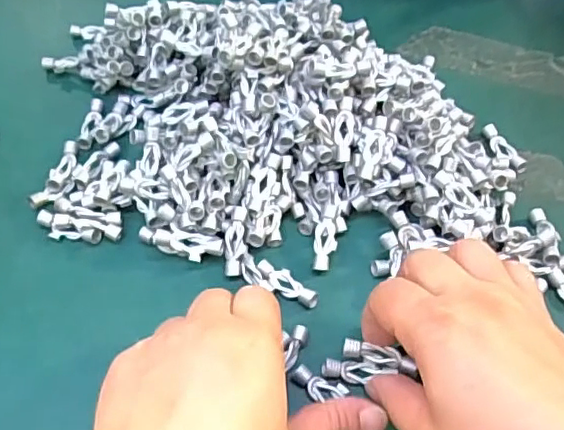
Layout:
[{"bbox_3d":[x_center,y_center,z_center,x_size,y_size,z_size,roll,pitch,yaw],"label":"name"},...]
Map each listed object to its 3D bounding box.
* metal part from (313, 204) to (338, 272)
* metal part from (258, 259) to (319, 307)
[{"bbox_3d":[0.024,0.013,0.328,0.012,0.012,0.037,4,57,0],"label":"metal part"},{"bbox_3d":[0.003,0.037,0.316,0.037,0.007,0.013,40,64,21],"label":"metal part"}]

